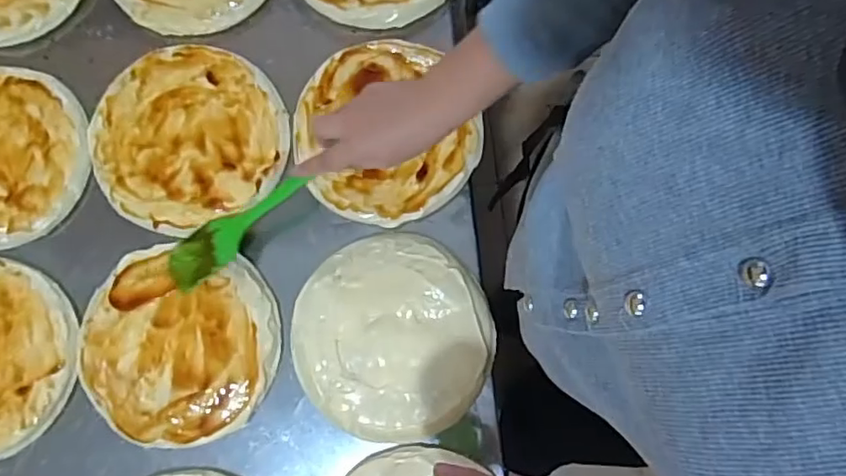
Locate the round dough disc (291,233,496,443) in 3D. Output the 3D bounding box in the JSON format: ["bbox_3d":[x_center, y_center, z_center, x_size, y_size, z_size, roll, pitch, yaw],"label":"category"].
[{"bbox_3d":[-0.032,0.098,0.594,0.192,0.011,0.194,0,79,0],"label":"round dough disc"}]

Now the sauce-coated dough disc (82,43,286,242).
[{"bbox_3d":[-0.251,-0.112,0.638,0.198,0.009,0.194,0,79,0],"label":"sauce-coated dough disc"}]

